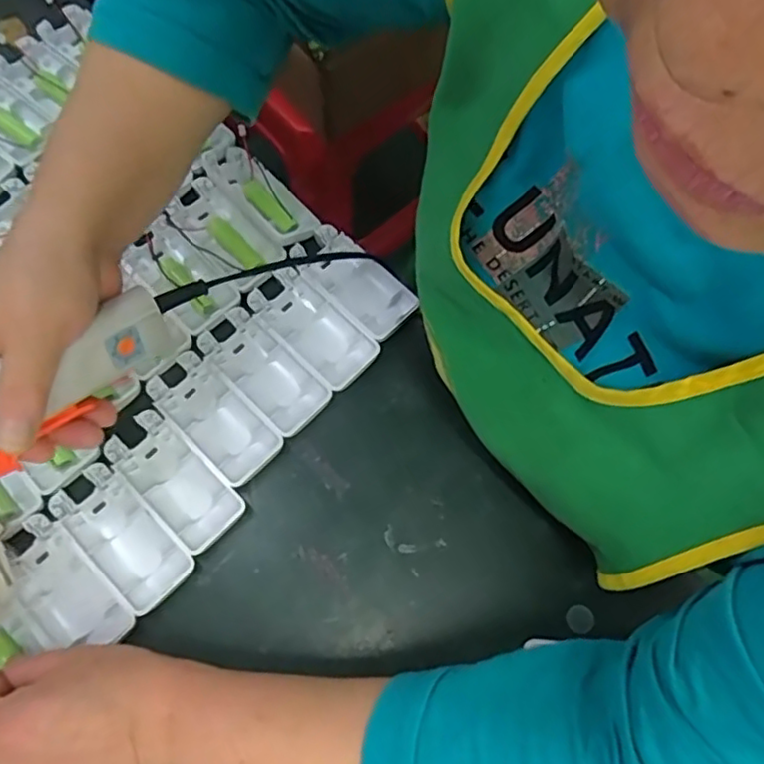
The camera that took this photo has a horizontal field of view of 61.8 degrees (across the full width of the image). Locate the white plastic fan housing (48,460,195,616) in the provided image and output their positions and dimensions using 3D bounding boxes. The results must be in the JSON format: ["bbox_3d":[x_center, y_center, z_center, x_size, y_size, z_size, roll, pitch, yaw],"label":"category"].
[{"bbox_3d":[-0.162,0.095,0.395,0.092,0.013,0.045,43,75,12],"label":"white plastic fan housing"}]

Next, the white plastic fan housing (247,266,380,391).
[{"bbox_3d":[-0.048,-0.038,0.442,0.092,0.012,0.043,43,75,12],"label":"white plastic fan housing"}]

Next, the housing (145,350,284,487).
[{"bbox_3d":[-0.112,0.023,0.426,0.045,0.011,0.093,-43,78,-15],"label":"housing"}]

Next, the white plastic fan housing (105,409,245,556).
[{"bbox_3d":[-0.133,0.062,0.408,0.092,0.013,0.043,43,75,12],"label":"white plastic fan housing"}]

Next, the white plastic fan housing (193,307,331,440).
[{"bbox_3d":[-0.080,-0.009,0.432,0.093,0.011,0.044,44,75,12],"label":"white plastic fan housing"}]

